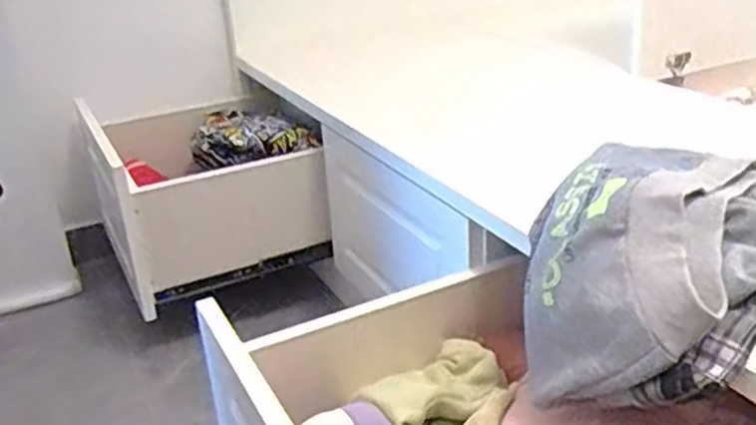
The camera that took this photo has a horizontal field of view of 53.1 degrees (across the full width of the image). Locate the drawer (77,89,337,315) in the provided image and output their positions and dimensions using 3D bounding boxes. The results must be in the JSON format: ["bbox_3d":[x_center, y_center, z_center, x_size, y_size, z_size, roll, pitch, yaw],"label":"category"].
[{"bbox_3d":[-0.367,-0.084,1.601,0.412,0.239,0.540,-14,28,-23],"label":"drawer"}]

